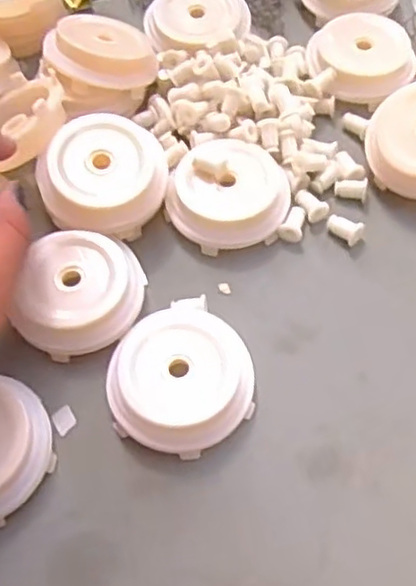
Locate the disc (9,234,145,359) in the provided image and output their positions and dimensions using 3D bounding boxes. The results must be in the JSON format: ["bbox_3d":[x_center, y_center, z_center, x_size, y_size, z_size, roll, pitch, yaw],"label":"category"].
[{"bbox_3d":[-0.055,0.000,0.286,0.048,0.019,0.051,0,60,0],"label":"disc"}]

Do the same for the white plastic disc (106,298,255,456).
[{"bbox_3d":[-0.011,0.034,0.270,0.058,0.019,0.056,-40,67,-20],"label":"white plastic disc"}]

